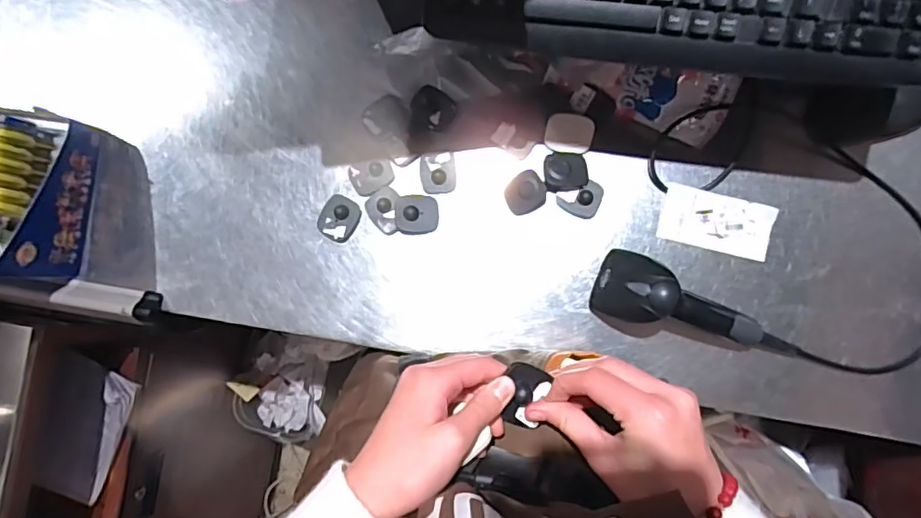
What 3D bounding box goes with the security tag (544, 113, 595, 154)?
[{"bbox_3d":[0.112,-0.129,0.571,0.048,0.009,0.040,1,105,9],"label":"security tag"}]

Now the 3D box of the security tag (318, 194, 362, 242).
[{"bbox_3d":[-0.131,-0.043,0.590,0.042,0.014,0.046,32,91,7],"label":"security tag"}]

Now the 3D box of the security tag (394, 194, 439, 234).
[{"bbox_3d":[-0.046,-0.048,0.583,0.044,0.018,0.040,1,87,6],"label":"security tag"}]

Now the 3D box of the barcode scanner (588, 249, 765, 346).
[{"bbox_3d":[0.207,0.043,0.524,0.156,0.074,0.066,18,89,7],"label":"barcode scanner"}]

